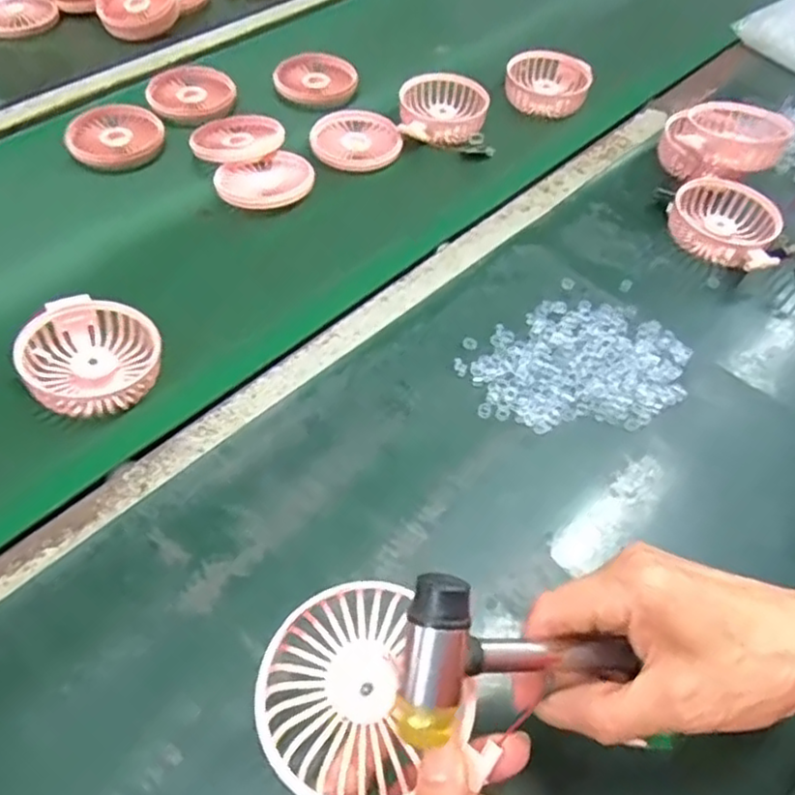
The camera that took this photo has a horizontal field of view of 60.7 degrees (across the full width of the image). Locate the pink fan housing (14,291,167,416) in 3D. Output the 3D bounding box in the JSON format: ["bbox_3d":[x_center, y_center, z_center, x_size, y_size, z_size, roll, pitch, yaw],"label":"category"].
[{"bbox_3d":[-0.217,-0.030,0.480,0.088,0.029,0.092,6,53,-8],"label":"pink fan housing"}]

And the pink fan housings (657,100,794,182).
[{"bbox_3d":[0.306,-0.241,0.649,0.095,0.070,0.107,6,52,0],"label":"pink fan housings"}]

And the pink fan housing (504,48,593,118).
[{"bbox_3d":[0.164,-0.337,0.740,0.095,0.036,0.084,12,54,4],"label":"pink fan housing"}]

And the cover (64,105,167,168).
[{"bbox_3d":[-0.265,-0.254,0.649,0.070,0.021,0.080,20,52,3],"label":"cover"}]

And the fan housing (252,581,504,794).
[{"bbox_3d":[-0.015,0.127,0.295,0.089,0.024,0.090,2,52,-3],"label":"fan housing"}]

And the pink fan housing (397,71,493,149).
[{"bbox_3d":[0.047,-0.293,0.695,0.088,0.033,0.101,6,53,-8],"label":"pink fan housing"}]

